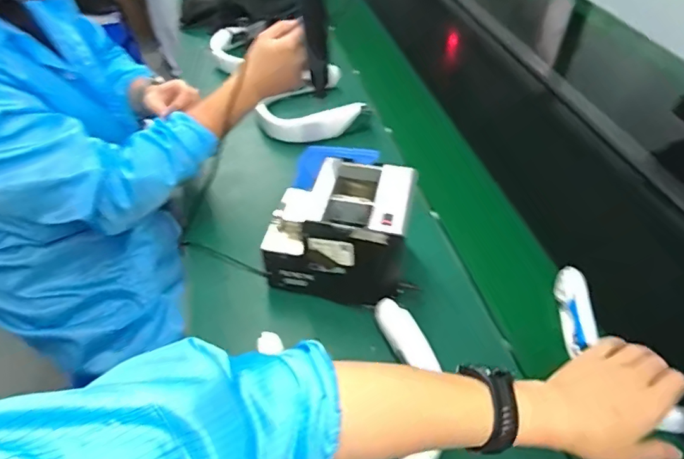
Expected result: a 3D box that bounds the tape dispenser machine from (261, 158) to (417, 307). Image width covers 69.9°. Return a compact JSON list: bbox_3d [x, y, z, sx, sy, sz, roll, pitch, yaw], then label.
[{"bbox_3d":[-0.002,0.001,0.651,0.181,0.135,0.133,14,47,11],"label":"tape dispenser machine"}]

